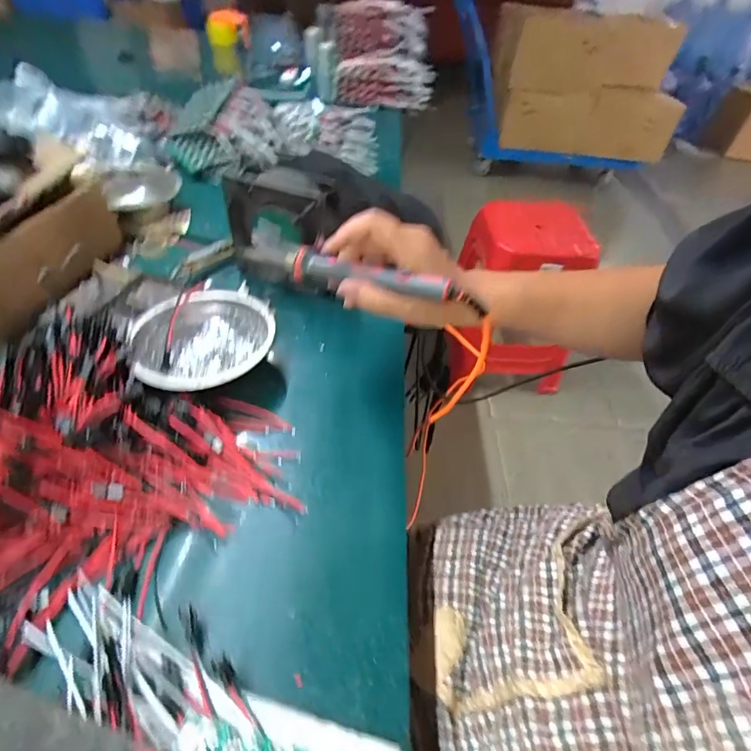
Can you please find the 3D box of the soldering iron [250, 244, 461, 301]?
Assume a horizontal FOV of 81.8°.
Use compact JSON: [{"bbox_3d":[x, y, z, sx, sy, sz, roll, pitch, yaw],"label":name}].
[{"bbox_3d":[-0.031,-0.087,0.362,0.182,0.022,0.023,13,48,17],"label":"soldering iron"}]

